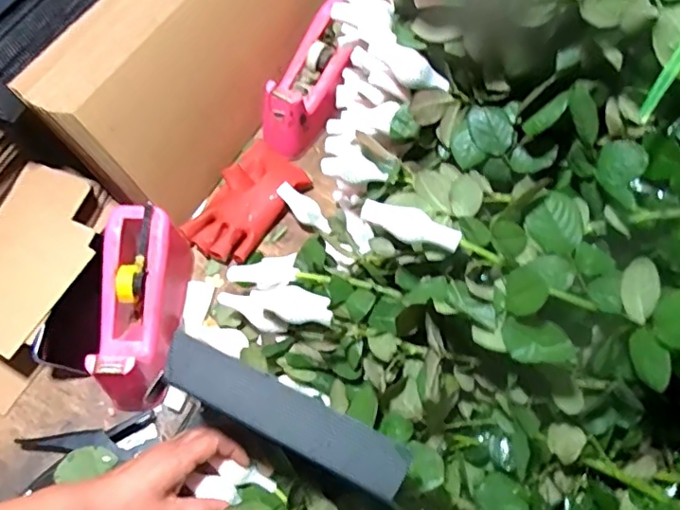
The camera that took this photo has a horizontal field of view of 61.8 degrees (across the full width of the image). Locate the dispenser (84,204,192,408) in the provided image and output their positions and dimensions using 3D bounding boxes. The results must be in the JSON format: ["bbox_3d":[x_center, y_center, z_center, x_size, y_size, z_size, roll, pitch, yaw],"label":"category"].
[{"bbox_3d":[-0.216,0.060,0.617,0.074,0.096,0.202,0,66,-3],"label":"dispenser"}]

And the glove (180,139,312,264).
[{"bbox_3d":[-0.113,-0.069,0.711,0.095,0.032,0.165,28,68,9],"label":"glove"}]

